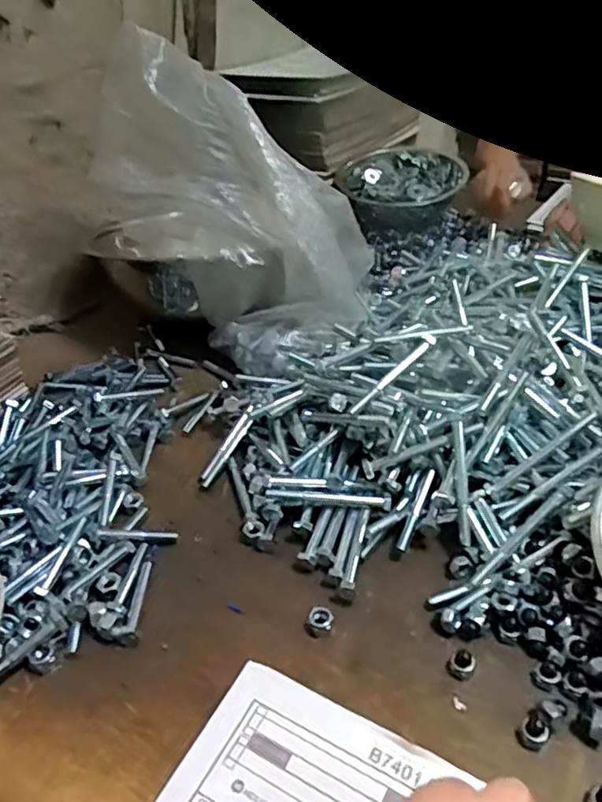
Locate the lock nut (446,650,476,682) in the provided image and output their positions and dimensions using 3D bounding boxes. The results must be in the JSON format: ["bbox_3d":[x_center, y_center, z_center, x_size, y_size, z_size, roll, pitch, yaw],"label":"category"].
[{"bbox_3d":[0.108,0.178,0.421,0.017,0.015,0.014,13,39,22],"label":"lock nut"}]

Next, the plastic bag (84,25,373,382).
[{"bbox_3d":[-0.060,-0.209,0.702,0.249,0.282,0.180,9,37,18],"label":"plastic bag"}]

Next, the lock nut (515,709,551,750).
[{"bbox_3d":[0.144,0.202,0.385,0.020,0.014,0.018,-25,40,-27],"label":"lock nut"}]

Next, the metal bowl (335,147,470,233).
[{"bbox_3d":[0.172,-0.359,1.063,0.193,0.073,0.187,-3,35,2],"label":"metal bowl"}]

